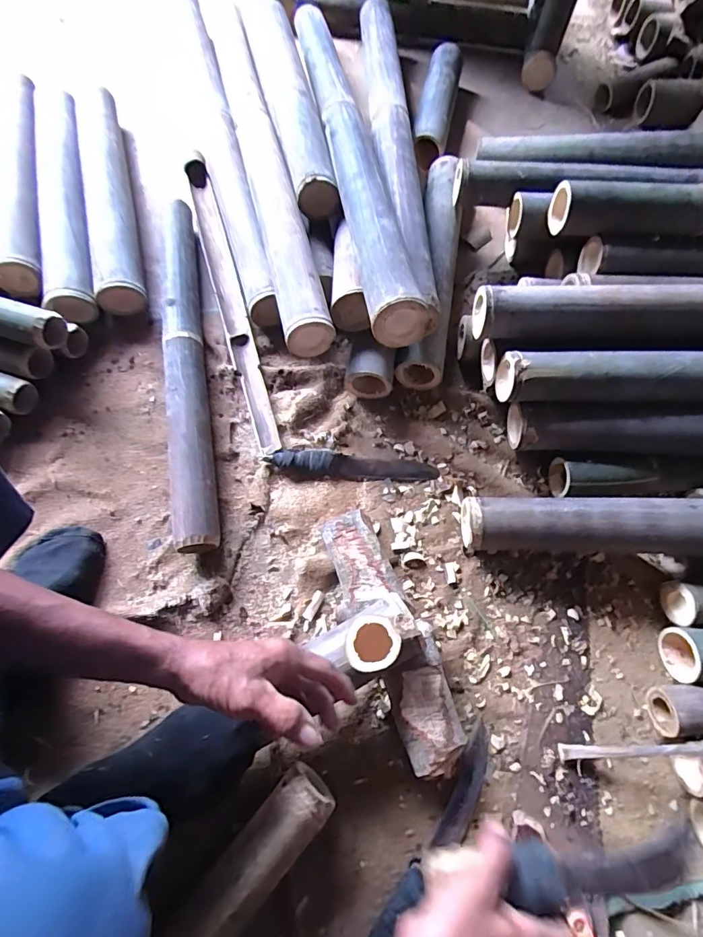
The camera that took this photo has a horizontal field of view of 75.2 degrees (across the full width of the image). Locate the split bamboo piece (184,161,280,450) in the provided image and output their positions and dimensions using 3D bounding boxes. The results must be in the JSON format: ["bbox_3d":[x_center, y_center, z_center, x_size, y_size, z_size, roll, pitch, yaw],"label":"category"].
[{"bbox_3d":[-0.223,-0.319,0.818,0.048,0.055,0.653,-16,69,-7],"label":"split bamboo piece"}]

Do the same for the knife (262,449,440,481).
[{"bbox_3d":[0.003,-0.006,0.715,0.263,0.023,0.039,3,68,1],"label":"knife"}]

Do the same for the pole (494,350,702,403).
[{"bbox_3d":[0.637,-0.122,0.648,0.835,0.078,0.074,1,68,0],"label":"pole"}]

